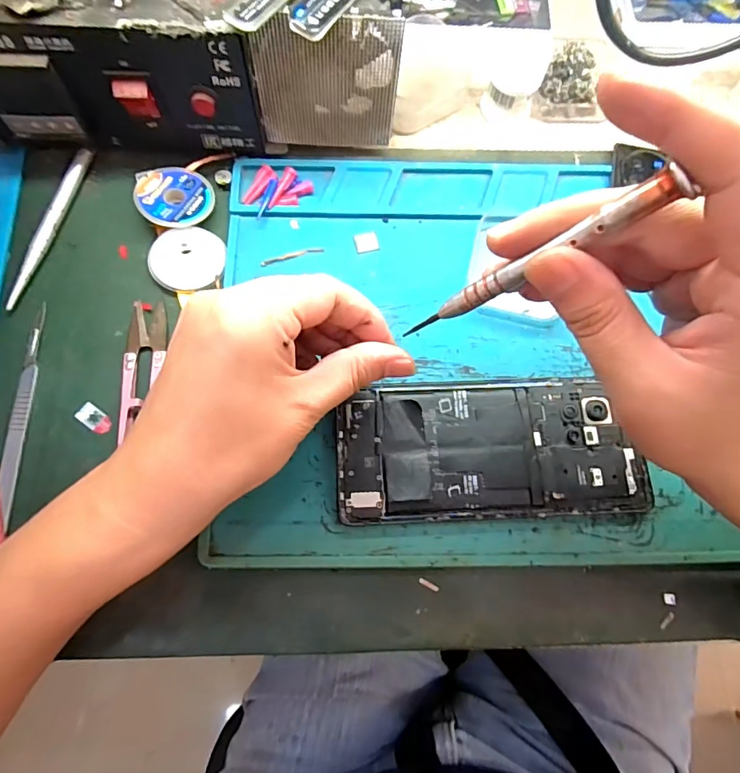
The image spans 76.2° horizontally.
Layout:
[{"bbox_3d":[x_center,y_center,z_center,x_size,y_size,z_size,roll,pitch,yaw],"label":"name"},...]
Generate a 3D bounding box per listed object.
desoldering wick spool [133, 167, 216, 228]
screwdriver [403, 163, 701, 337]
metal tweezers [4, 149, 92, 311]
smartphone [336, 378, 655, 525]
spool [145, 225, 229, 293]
[{"bbox_3d":[-0.120,-0.115,0.290,0.044,0.008,0.044,-11,70,-19],"label":"desoldering wick spool"},{"bbox_3d":[0.054,-0.041,0.169,0.008,0.108,0.008,3,70,-41],"label":"screwdriver"},{"bbox_3d":[-0.195,-0.098,0.286,0.009,0.007,0.110,15,75,3],"label":"metal tweezers"},{"bbox_3d":[0.063,0.033,0.253,0.157,0.011,0.072,-1,74,-2],"label":"smartphone"},{"bbox_3d":[-0.109,-0.076,0.281,0.043,0.008,0.040,0,74,-1],"label":"spool"}]

